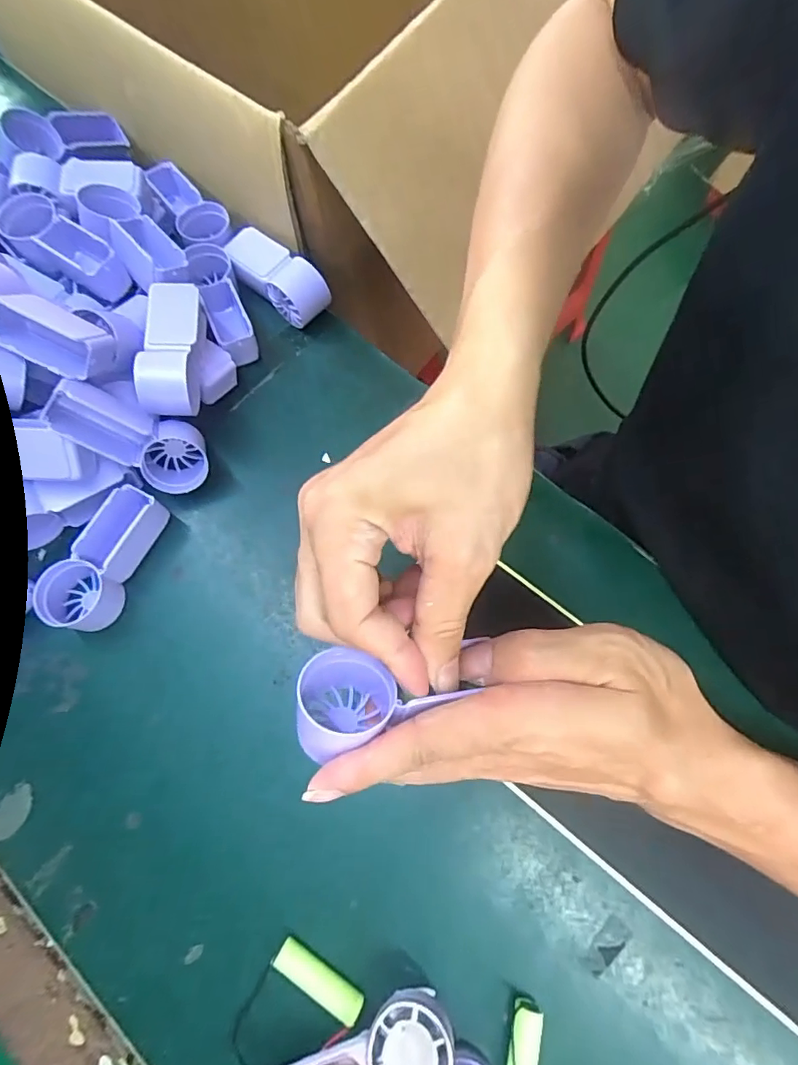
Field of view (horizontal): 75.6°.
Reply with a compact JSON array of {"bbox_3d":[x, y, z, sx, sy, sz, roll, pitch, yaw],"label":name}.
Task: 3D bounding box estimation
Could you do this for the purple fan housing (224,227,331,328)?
[{"bbox_3d":[-0.094,-0.193,0.390,0.091,0.037,0.033,41,77,12],"label":"purple fan housing"}]

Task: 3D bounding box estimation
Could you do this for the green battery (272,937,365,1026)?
[{"bbox_3d":[-0.042,0.235,0.271,0.049,0.012,0.013,29,75,9],"label":"green battery"}]

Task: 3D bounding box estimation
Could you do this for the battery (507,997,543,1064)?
[{"bbox_3d":[0.062,0.268,0.259,0.014,0.014,0.048,14,73,5],"label":"battery"}]

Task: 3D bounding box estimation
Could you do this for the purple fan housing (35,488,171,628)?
[{"bbox_3d":[-0.192,0.015,0.329,0.042,0.031,0.094,19,73,6],"label":"purple fan housing"}]

